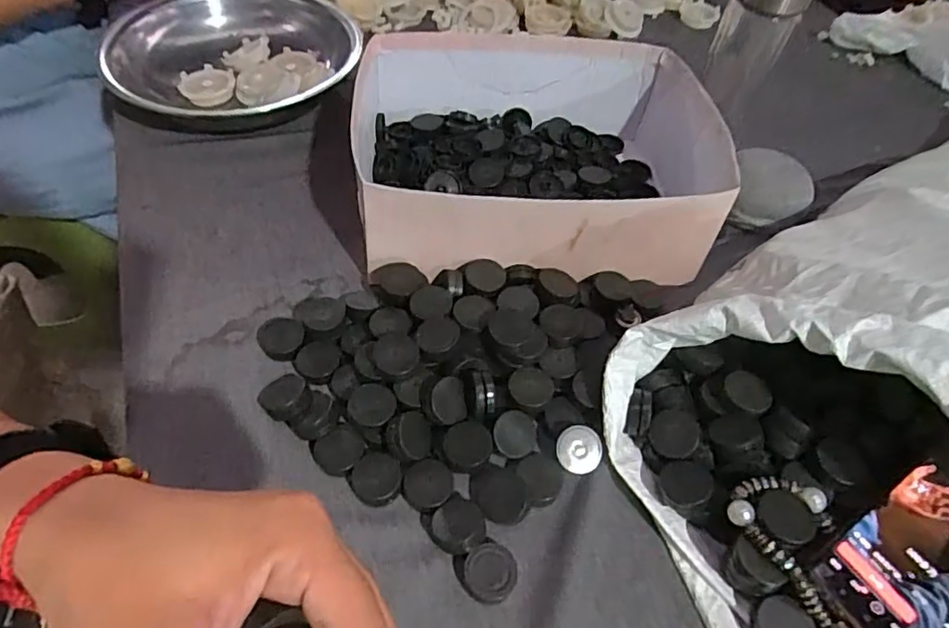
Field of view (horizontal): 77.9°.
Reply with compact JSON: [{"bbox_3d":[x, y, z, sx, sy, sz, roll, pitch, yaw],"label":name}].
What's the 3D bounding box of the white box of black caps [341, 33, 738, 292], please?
[{"bbox_3d":[0.058,-0.151,0.550,0.317,0.105,0.259,-1,51,-6],"label":"white box of black caps"}]

